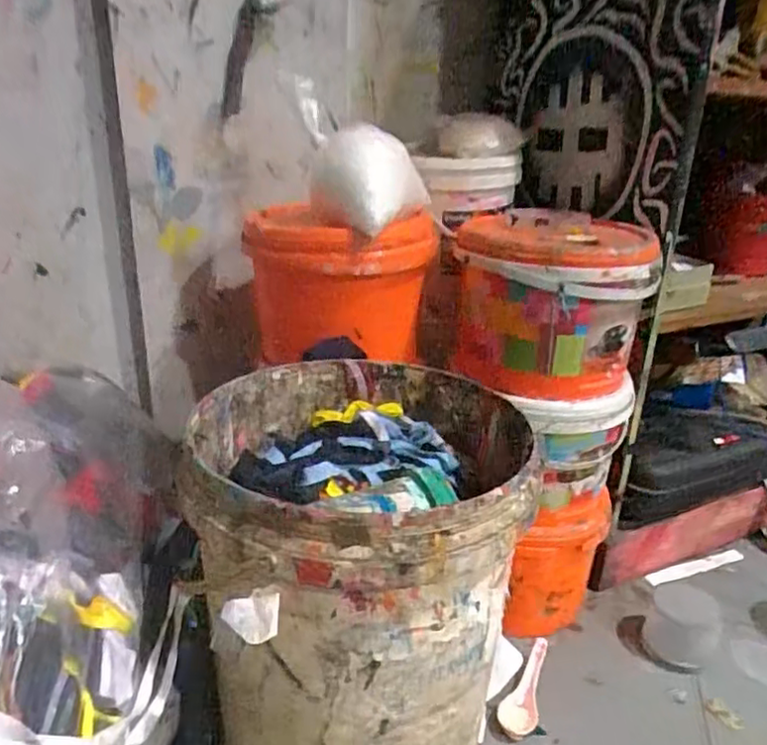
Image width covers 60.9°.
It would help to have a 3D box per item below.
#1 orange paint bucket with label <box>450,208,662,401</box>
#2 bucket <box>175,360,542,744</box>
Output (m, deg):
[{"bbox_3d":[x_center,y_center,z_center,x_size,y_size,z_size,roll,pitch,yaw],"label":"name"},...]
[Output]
[{"bbox_3d":[0.186,-0.080,0.746,0.208,0.171,0.187,0,22,-3],"label":"orange paint bucket with label"},{"bbox_3d":[-0.015,0.207,0.638,0.292,0.353,0.303,1,22,-1],"label":"bucket"}]

